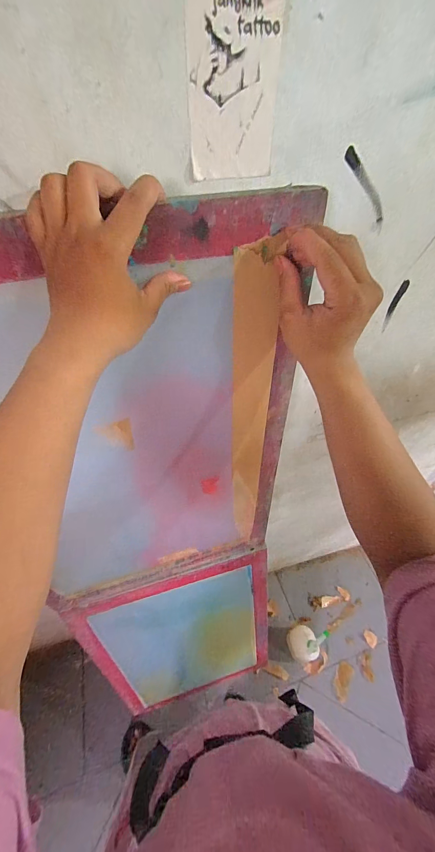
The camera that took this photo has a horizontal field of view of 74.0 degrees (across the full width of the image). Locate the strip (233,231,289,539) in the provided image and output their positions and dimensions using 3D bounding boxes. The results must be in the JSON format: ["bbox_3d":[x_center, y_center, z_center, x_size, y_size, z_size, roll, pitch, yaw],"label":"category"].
[{"bbox_3d":[0.047,0.035,0.421,0.050,0.527,0.004,-12,46,-9],"label":"strip"}]

